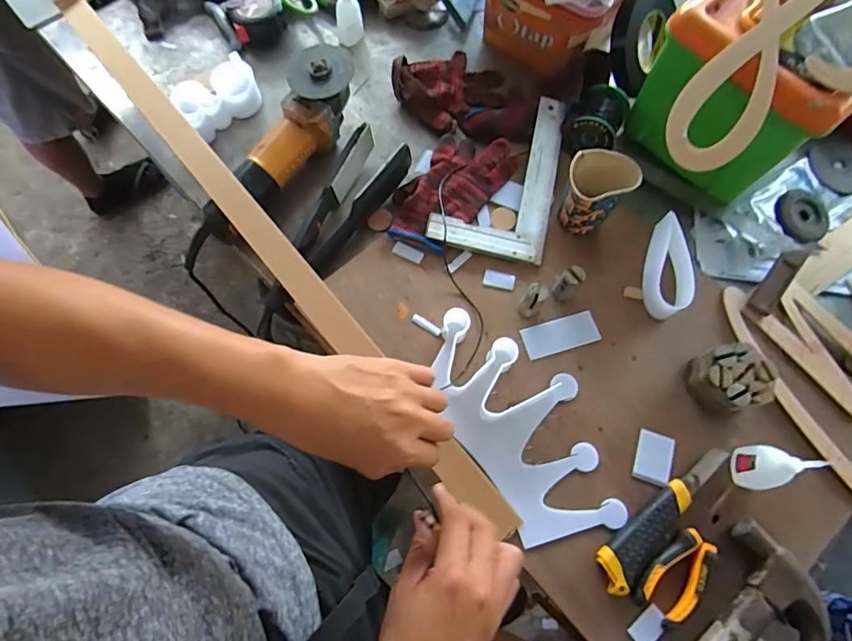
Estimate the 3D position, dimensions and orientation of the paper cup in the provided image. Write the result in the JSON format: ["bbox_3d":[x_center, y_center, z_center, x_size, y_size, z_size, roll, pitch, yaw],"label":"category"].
[{"bbox_3d":[0.204,-0.155,0.591,0.075,0.090,0.071,1,70,-2],"label":"paper cup"}]

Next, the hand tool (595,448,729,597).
[{"bbox_3d":[0.258,0.206,0.507,0.198,0.019,0.042,-38,76,-14],"label":"hand tool"}]

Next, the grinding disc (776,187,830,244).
[{"bbox_3d":[0.520,-0.145,0.653,0.084,0.008,0.074,-22,72,-10],"label":"grinding disc"}]

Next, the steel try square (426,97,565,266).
[{"bbox_3d":[0.104,-0.204,0.644,0.148,0.018,0.255,14,70,3],"label":"steel try square"}]

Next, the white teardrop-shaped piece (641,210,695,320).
[{"bbox_3d":[0.296,-0.070,0.593,0.044,0.051,0.132,3,70,-1],"label":"white teardrop-shaped piece"}]

